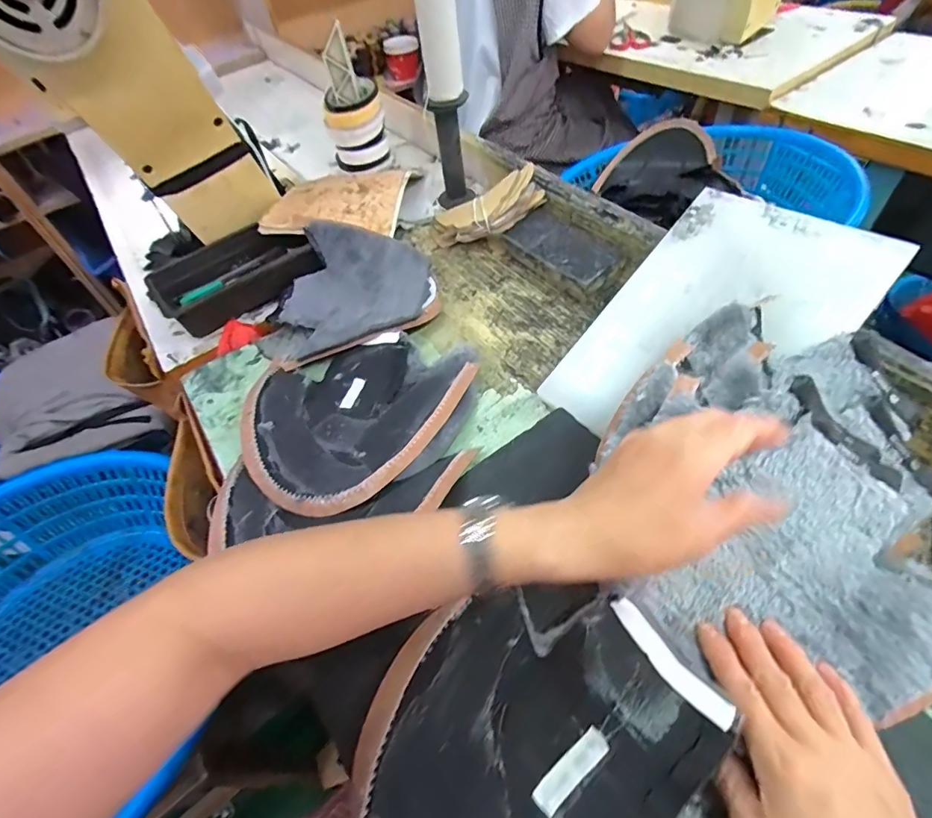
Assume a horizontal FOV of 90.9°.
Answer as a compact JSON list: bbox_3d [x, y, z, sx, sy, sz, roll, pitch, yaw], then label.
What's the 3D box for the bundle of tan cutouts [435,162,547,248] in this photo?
[{"bbox_3d":[0.029,-0.279,0.655,0.166,0.047,0.057,-23,50,13],"label":"bundle of tan cutouts"}]

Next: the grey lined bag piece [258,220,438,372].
[{"bbox_3d":[-0.158,-0.160,0.584,0.230,0.055,0.196,-15,52,-6],"label":"grey lined bag piece"}]

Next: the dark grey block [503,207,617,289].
[{"bbox_3d":[0.127,-0.214,0.607,0.071,0.018,0.149,-40,59,-8],"label":"dark grey block"}]

